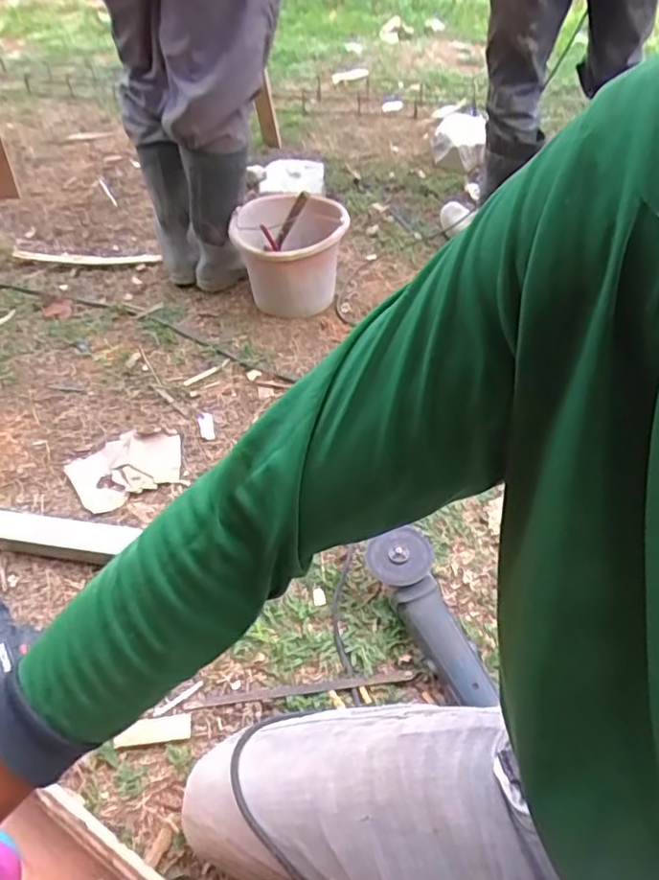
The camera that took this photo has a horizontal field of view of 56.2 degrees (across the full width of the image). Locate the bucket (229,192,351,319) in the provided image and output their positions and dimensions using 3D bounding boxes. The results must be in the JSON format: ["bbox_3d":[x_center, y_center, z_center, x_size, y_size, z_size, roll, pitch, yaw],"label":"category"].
[{"bbox_3d":[-0.088,-0.419,1.411,0.240,0.223,0.287,-6,46,-5],"label":"bucket"}]

